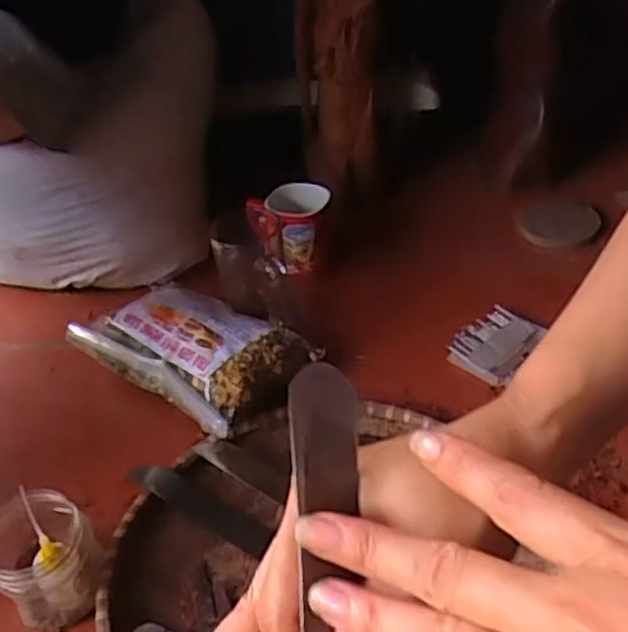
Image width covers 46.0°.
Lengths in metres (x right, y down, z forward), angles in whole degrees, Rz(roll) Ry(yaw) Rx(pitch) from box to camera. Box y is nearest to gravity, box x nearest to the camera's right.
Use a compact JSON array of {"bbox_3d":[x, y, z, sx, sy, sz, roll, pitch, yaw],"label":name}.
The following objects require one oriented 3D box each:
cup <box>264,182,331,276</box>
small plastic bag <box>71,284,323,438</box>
[{"bbox_3d":[-0.014,-0.104,0.887,0.077,0.086,0.069,-10,39,-4],"label":"cup"},{"bbox_3d":[-0.120,0.032,0.754,0.236,0.071,0.145,27,49,35],"label":"small plastic bag"}]

